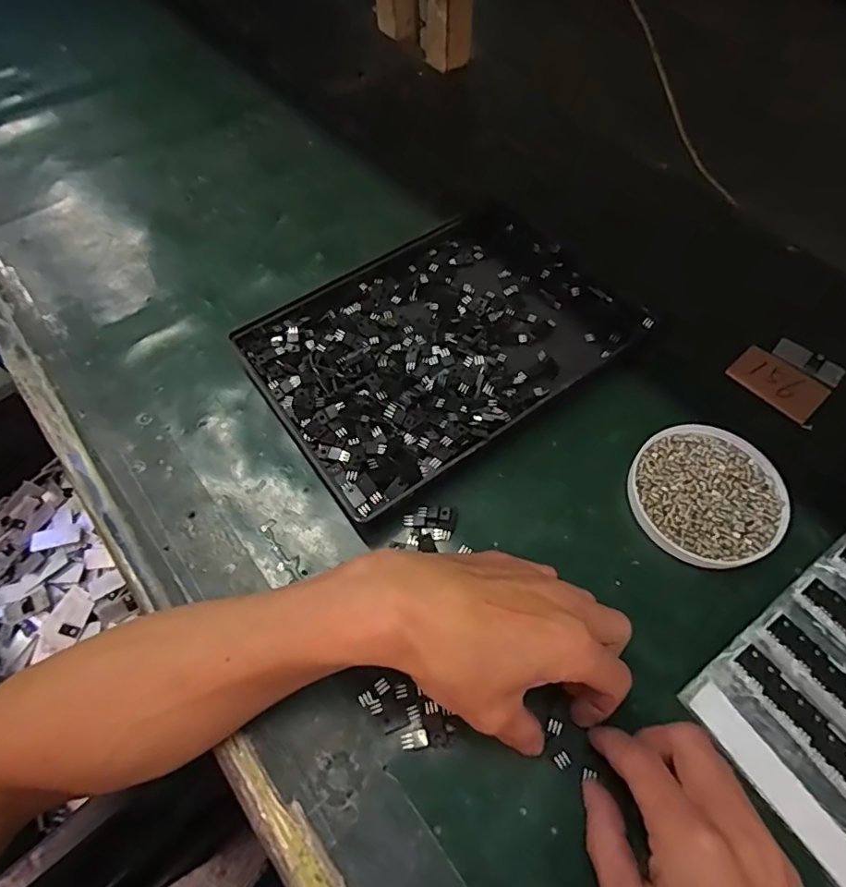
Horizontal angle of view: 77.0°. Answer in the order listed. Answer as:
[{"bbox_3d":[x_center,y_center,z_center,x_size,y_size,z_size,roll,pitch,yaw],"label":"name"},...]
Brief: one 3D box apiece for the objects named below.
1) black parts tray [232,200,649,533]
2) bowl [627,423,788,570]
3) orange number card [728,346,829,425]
[{"bbox_3d":[0.018,-0.084,0.422,0.278,0.025,0.198,-35,65,-16],"label":"black parts tray"},{"bbox_3d":[0.191,0.034,0.359,0.095,0.012,0.098,-1,61,2],"label":"bowl"},{"bbox_3d":[0.277,-0.048,0.414,0.046,0.004,0.066,-37,66,-17],"label":"orange number card"}]

